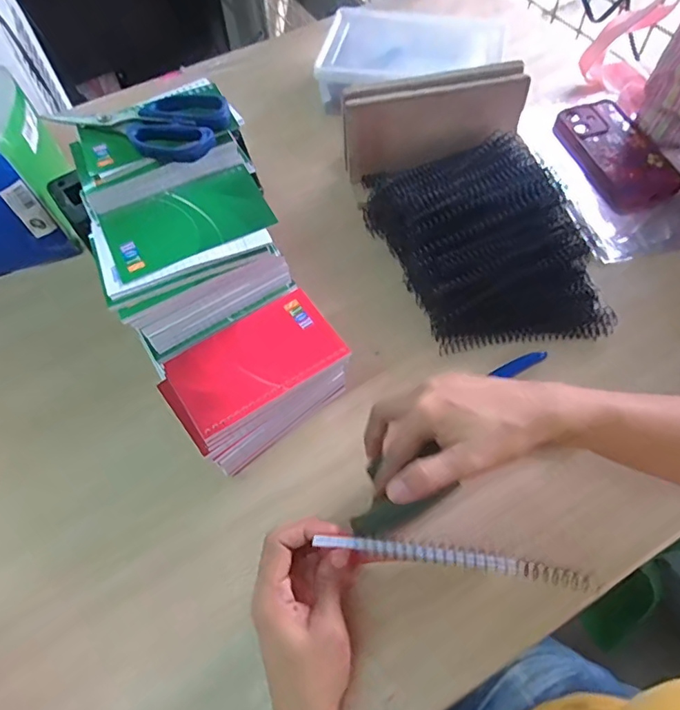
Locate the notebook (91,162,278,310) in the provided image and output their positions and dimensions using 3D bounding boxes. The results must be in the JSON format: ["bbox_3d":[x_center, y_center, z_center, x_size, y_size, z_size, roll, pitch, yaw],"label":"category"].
[{"bbox_3d":[-0.127,-0.102,0.417,0.140,0.011,0.093,-22,62,-11],"label":"notebook"}]

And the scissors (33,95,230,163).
[{"bbox_3d":[-0.171,-0.188,0.424,0.156,0.014,0.071,-3,60,2],"label":"scissors"}]

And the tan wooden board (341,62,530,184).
[{"bbox_3d":[0.100,-0.245,0.560,0.187,0.111,0.033,-12,61,-5],"label":"tan wooden board"}]

